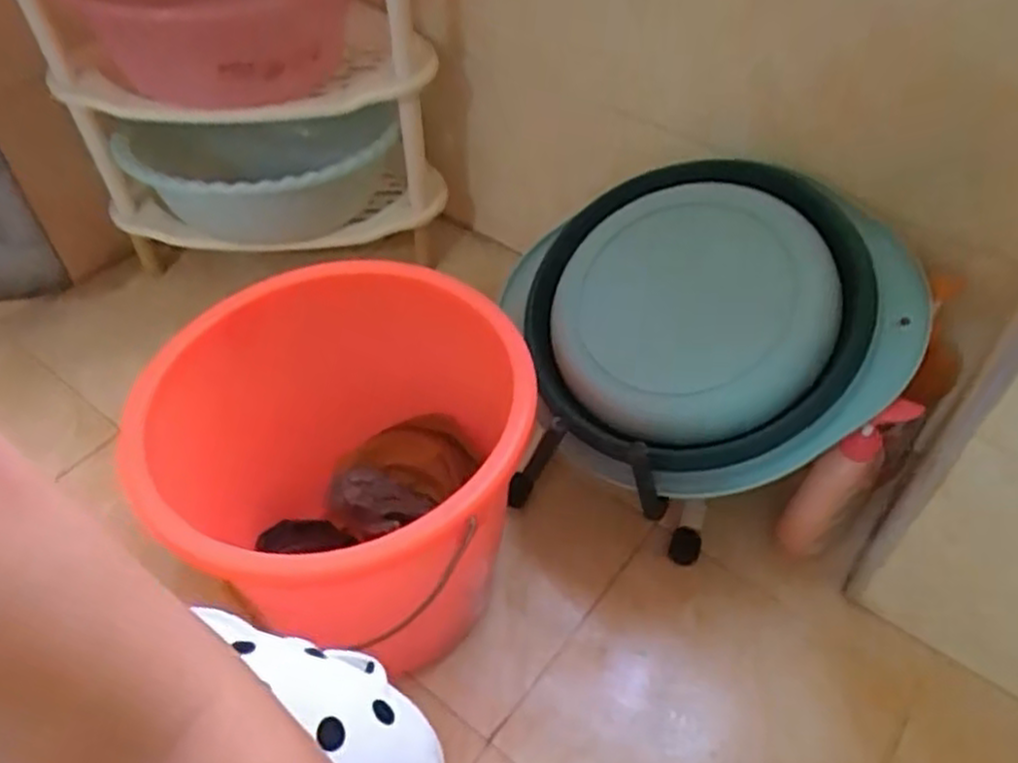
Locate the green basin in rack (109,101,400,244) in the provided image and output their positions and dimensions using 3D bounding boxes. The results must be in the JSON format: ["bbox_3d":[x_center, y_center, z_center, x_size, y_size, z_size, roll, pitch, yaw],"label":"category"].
[{"bbox_3d":[-0.318,-0.293,1.051,0.338,0.159,0.254,-4,48,-3],"label":"green basin in rack"}]

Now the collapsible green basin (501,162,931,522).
[{"bbox_3d":[0.187,-0.054,0.770,0.400,0.088,0.354,-3,73,17],"label":"collapsible green basin"}]

